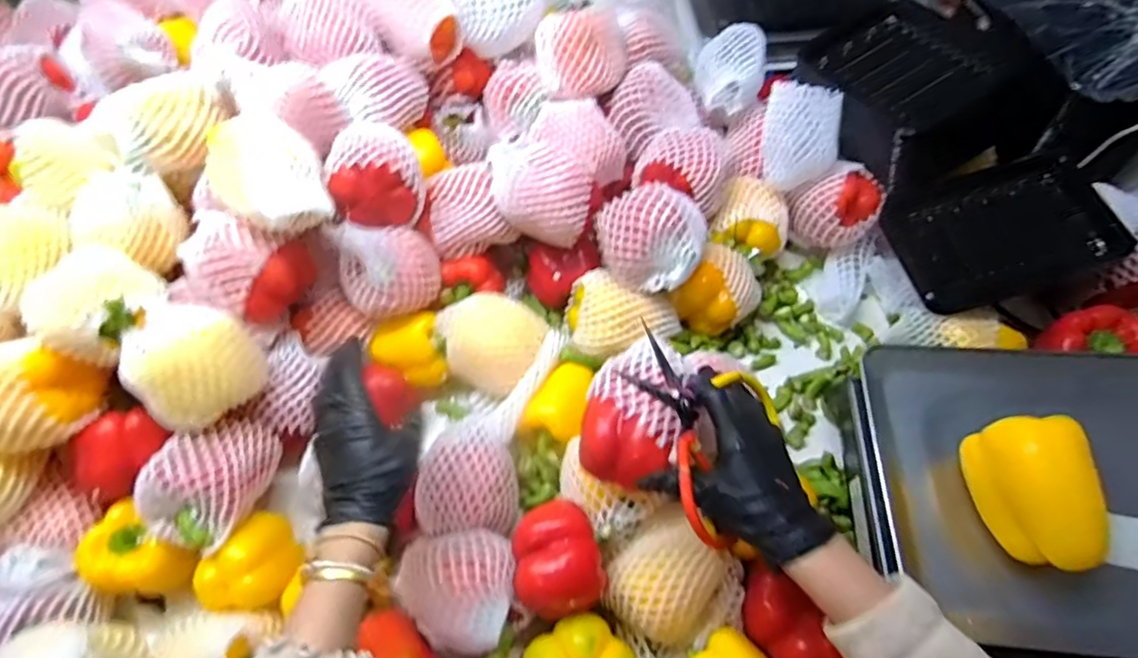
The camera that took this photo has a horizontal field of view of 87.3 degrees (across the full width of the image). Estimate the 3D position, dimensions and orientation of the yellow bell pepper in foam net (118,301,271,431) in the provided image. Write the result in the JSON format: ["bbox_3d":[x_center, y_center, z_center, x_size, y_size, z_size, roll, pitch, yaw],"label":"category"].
[{"bbox_3d":[-0.330,0.030,0.526,0.090,0.074,0.100,34,66,21],"label":"yellow bell pepper in foam net"}]

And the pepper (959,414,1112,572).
[{"bbox_3d":[0.340,0.122,0.435,0.065,0.079,0.102,-6,58,0],"label":"pepper"}]

